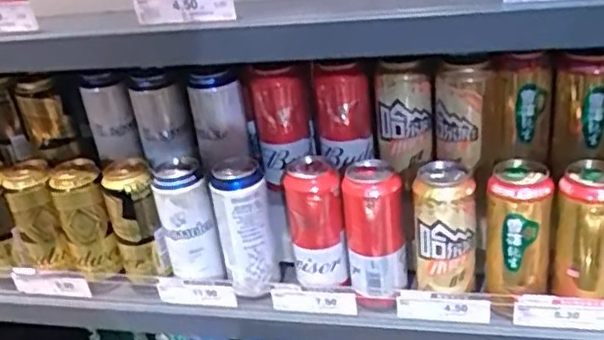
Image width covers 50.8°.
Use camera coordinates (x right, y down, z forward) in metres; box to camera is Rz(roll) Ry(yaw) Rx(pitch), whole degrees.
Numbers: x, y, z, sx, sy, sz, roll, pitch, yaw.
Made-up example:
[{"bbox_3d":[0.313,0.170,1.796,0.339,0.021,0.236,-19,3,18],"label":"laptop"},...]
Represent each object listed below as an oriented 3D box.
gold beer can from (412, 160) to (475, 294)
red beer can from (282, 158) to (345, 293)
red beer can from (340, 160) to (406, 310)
[{"bbox_3d":[0.157,0.065,0.703,0.063,0.131,0.057,-1,28,11],"label":"gold beer can"},{"bbox_3d":[0.015,0.064,0.751,0.062,0.138,0.081,-8,27,-1],"label":"red beer can"},{"bbox_3d":[0.082,0.075,0.728,0.068,0.156,0.057,-4,27,7],"label":"red beer can"}]

